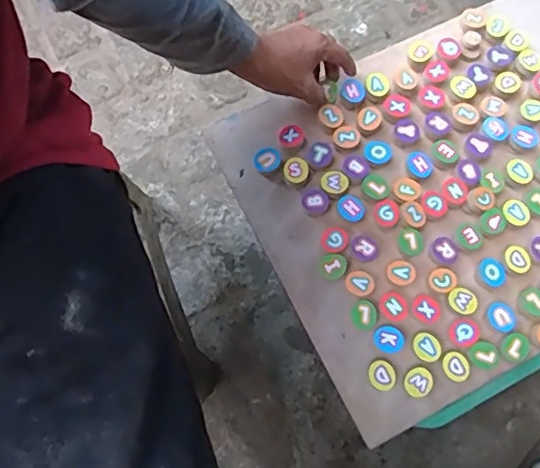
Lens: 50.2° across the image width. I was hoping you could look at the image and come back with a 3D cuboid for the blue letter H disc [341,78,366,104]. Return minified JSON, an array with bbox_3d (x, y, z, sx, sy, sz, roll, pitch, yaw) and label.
[{"bbox_3d":[0.099,-0.170,0.684,0.030,0.007,0.024,36,96,-4],"label":"blue letter H disc"}]

